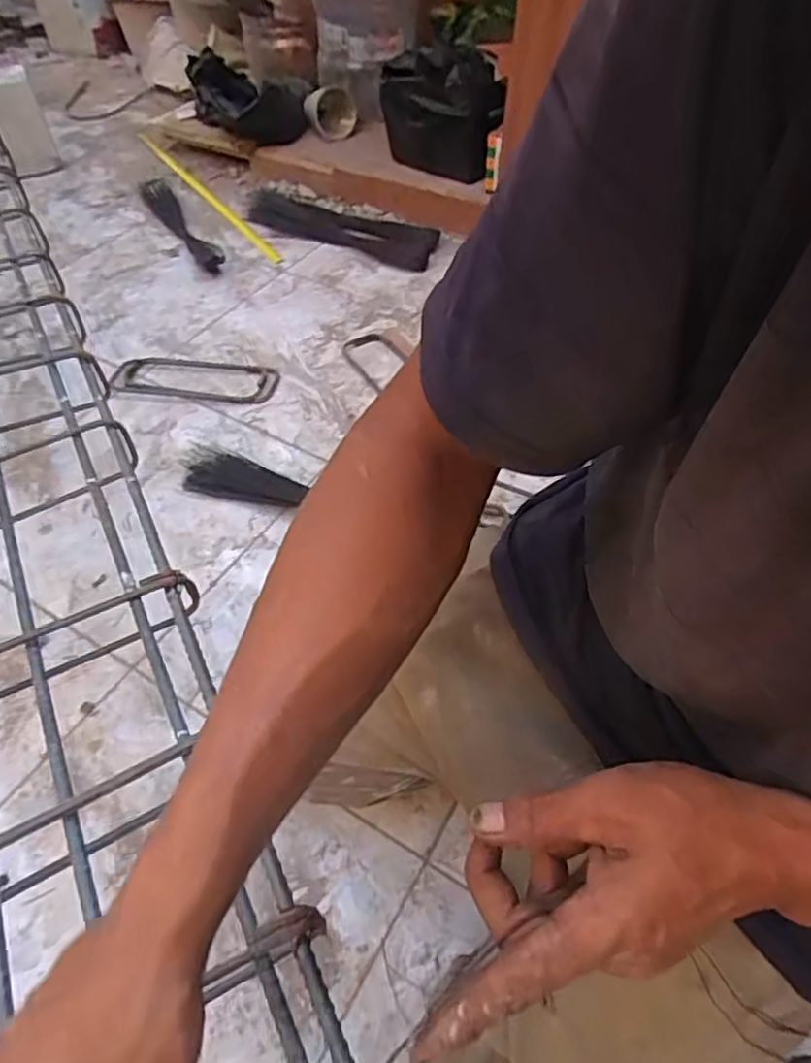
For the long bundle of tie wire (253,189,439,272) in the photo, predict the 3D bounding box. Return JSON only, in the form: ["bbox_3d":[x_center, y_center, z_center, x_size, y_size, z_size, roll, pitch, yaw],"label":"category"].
[{"bbox_3d":[-0.156,-0.677,1.416,0.495,0.056,0.137,29,57,19],"label":"long bundle of tie wire"}]

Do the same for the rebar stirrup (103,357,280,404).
[{"bbox_3d":[-0.361,-0.267,1.100,0.274,0.018,0.118,2,51,1],"label":"rebar stirrup"}]

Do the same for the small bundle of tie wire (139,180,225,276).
[{"bbox_3d":[-0.511,-0.700,1.434,0.074,0.039,0.472,-20,53,-21],"label":"small bundle of tie wire"}]

